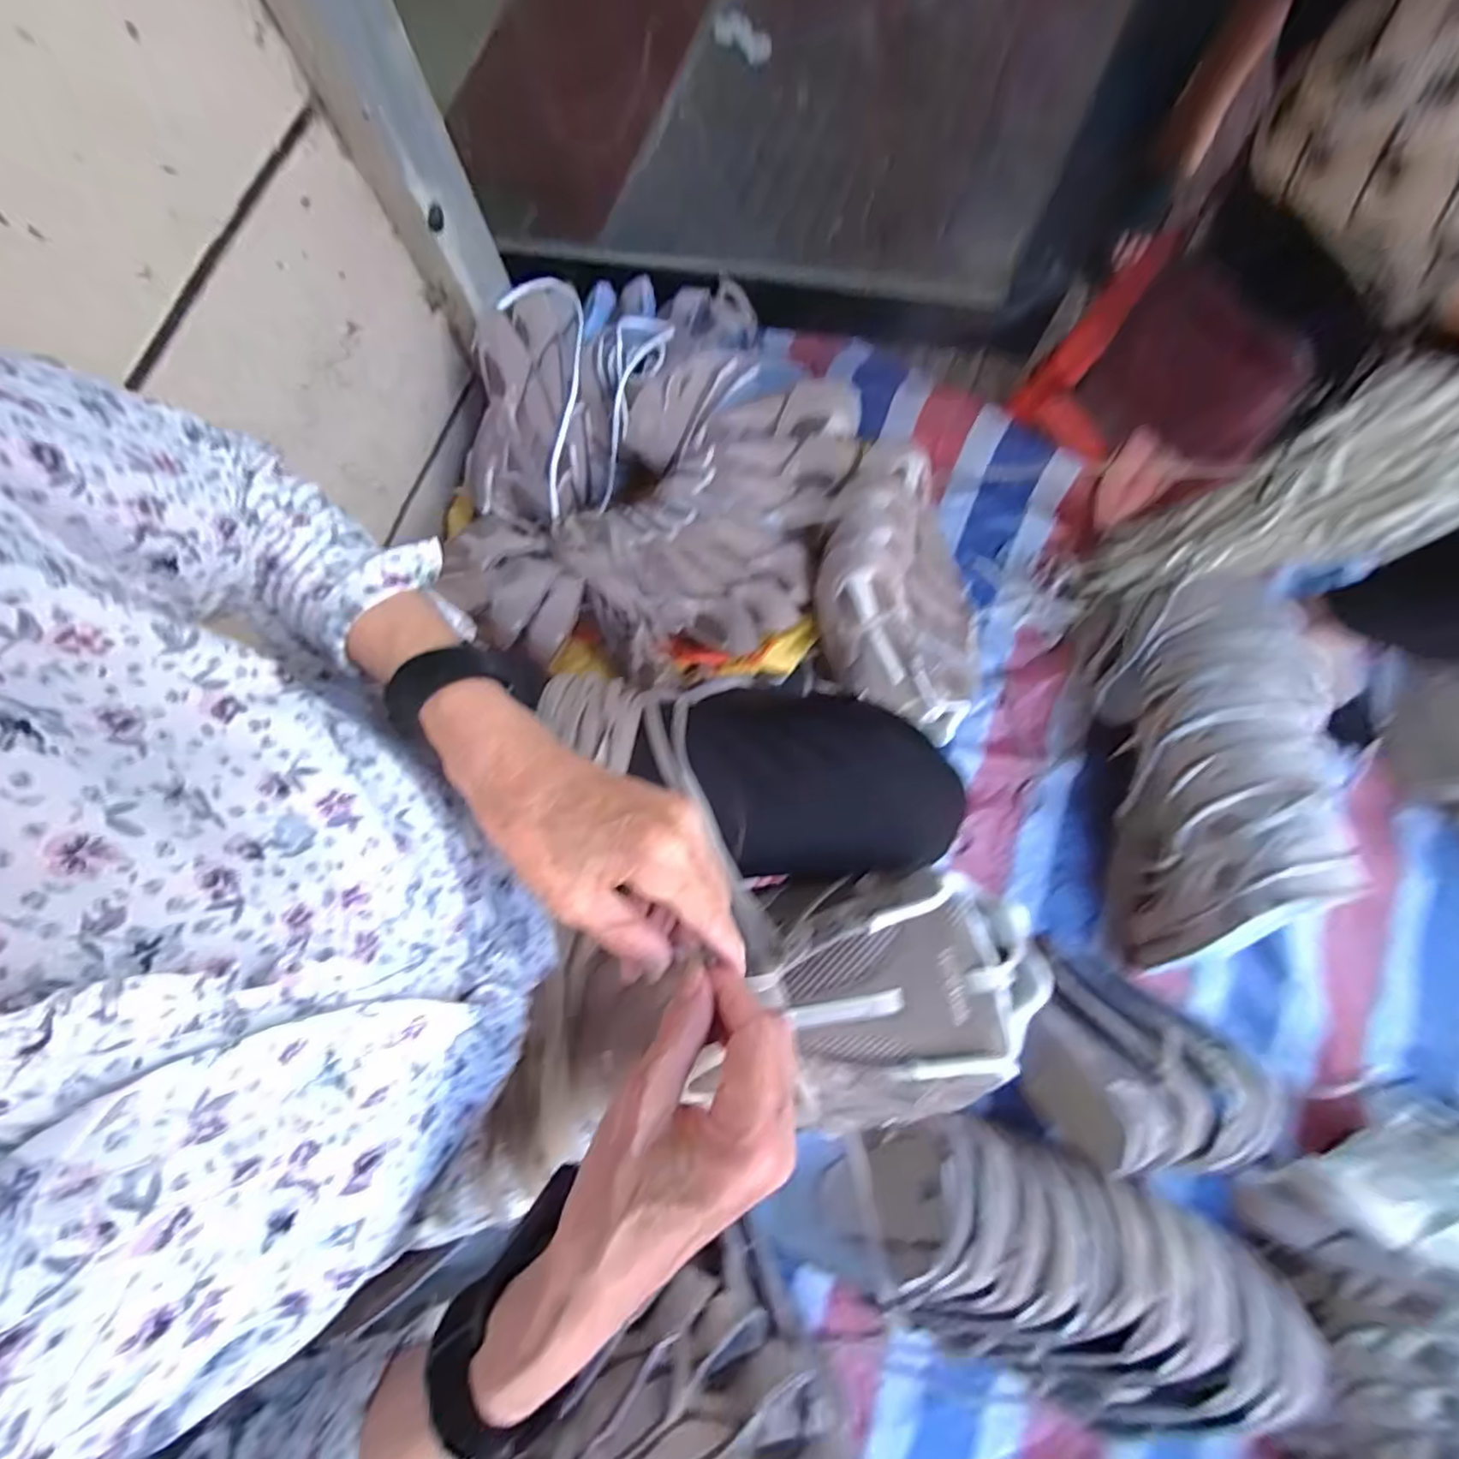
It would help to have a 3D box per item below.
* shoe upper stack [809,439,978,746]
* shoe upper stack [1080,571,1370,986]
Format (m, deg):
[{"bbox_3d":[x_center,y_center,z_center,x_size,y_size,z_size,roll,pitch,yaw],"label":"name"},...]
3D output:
[{"bbox_3d":[0.202,-0.167,0.739,0.195,0.110,0.350,-15,79,-3],"label":"shoe upper stack"},{"bbox_3d":[0.576,0.048,0.743,0.182,0.189,0.460,-1,78,0],"label":"shoe upper stack"}]

